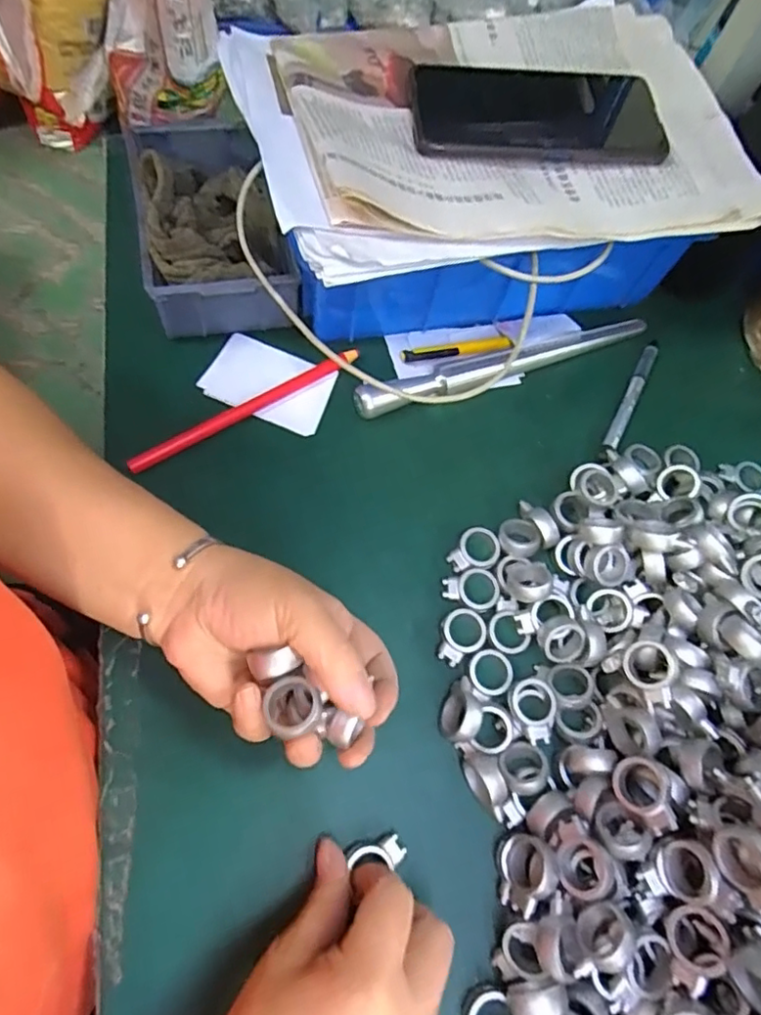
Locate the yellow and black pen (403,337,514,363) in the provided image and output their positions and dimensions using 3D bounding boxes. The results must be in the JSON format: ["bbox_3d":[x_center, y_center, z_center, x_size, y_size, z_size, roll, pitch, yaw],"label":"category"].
[{"bbox_3d":[0.055,-0.114,0.409,0.080,0.005,0.010,-8,68,-6],"label":"yellow and black pen"}]

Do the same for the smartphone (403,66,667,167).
[{"bbox_3d":[0.099,-0.248,0.355,0.157,0.015,0.067,-1,68,-8],"label":"smartphone"}]

